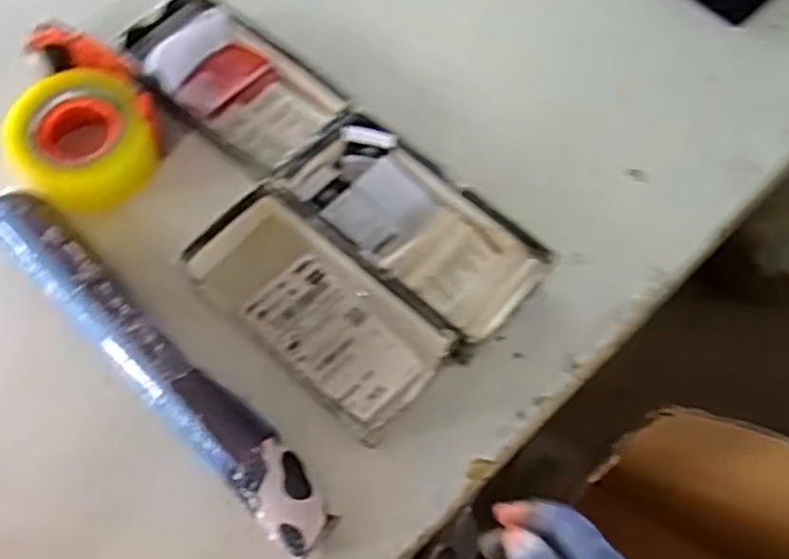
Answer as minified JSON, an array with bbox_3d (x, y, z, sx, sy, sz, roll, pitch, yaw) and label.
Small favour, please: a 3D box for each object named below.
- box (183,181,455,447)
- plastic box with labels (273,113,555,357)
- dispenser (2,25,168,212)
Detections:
[{"bbox_3d":[-0.061,0.023,0.606,0.215,0.053,0.105,41,71,16],"label":"box"},{"bbox_3d":[0.017,-0.041,0.637,0.227,0.054,0.110,42,71,16],"label":"plastic box with labels"},{"bbox_3d":[-0.274,-0.140,0.665,0.127,0.060,0.152,5,65,0],"label":"dispenser"}]

